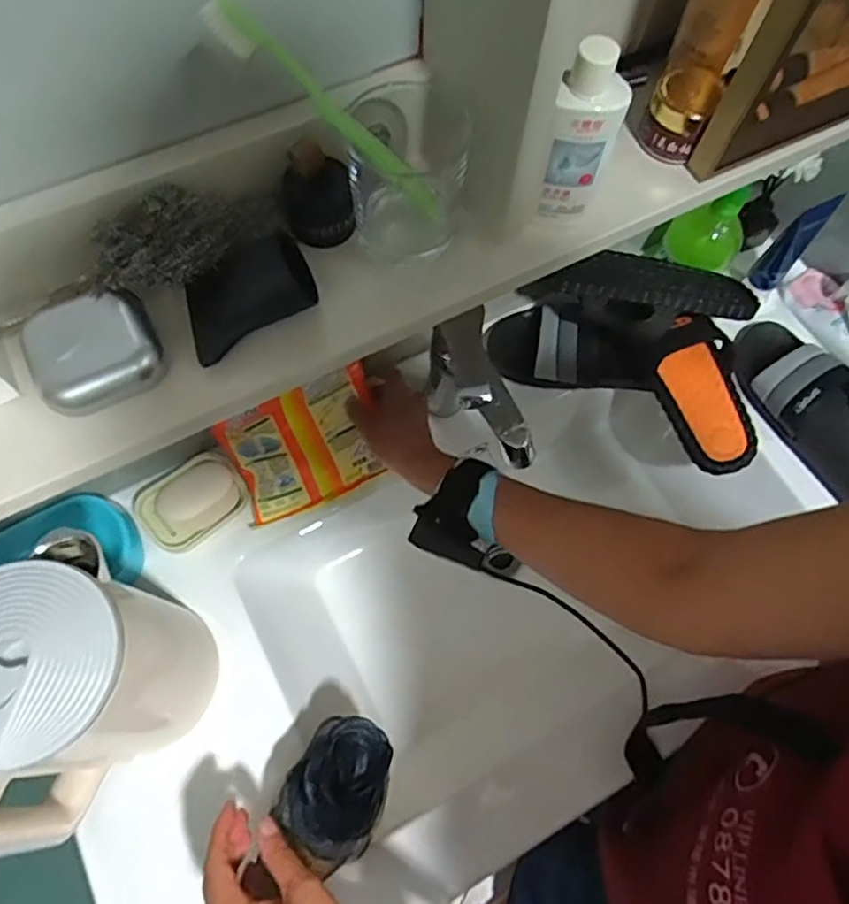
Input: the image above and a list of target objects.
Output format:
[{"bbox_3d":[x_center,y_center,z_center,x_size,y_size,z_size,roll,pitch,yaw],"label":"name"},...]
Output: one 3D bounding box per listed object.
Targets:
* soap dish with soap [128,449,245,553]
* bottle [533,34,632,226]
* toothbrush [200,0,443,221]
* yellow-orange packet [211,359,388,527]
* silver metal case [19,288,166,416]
[{"bbox_3d":[-0.243,0.049,0.673,0.106,0.022,0.078,-33,72,-15],"label":"soap dish with soap"},{"bbox_3d":[0.094,-0.185,0.385,0.036,0.110,0.024,19,68,6],"label":"bottle"},{"bbox_3d":[-0.042,-0.174,0.345,0.014,0.170,0.013,-22,64,31],"label":"toothbrush"},{"bbox_3d":[-0.124,-0.007,0.681,0.158,0.046,0.112,-23,70,-11],"label":"yellow-orange packet"},{"bbox_3d":[-0.192,-0.060,0.371,0.069,0.025,0.061,-24,70,-12],"label":"silver metal case"}]

